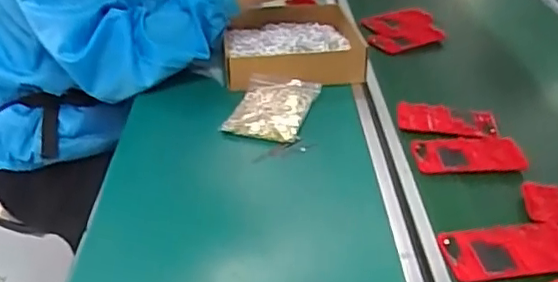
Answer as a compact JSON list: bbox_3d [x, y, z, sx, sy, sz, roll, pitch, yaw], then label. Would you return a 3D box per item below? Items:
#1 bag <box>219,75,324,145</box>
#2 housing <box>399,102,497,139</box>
[{"bbox_3d":[-0.009,-0.050,0.776,0.099,0.029,0.146,9,31,10],"label":"bag"},{"bbox_3d":[0.213,-0.023,0.756,0.121,0.019,0.054,10,31,12],"label":"housing"}]

